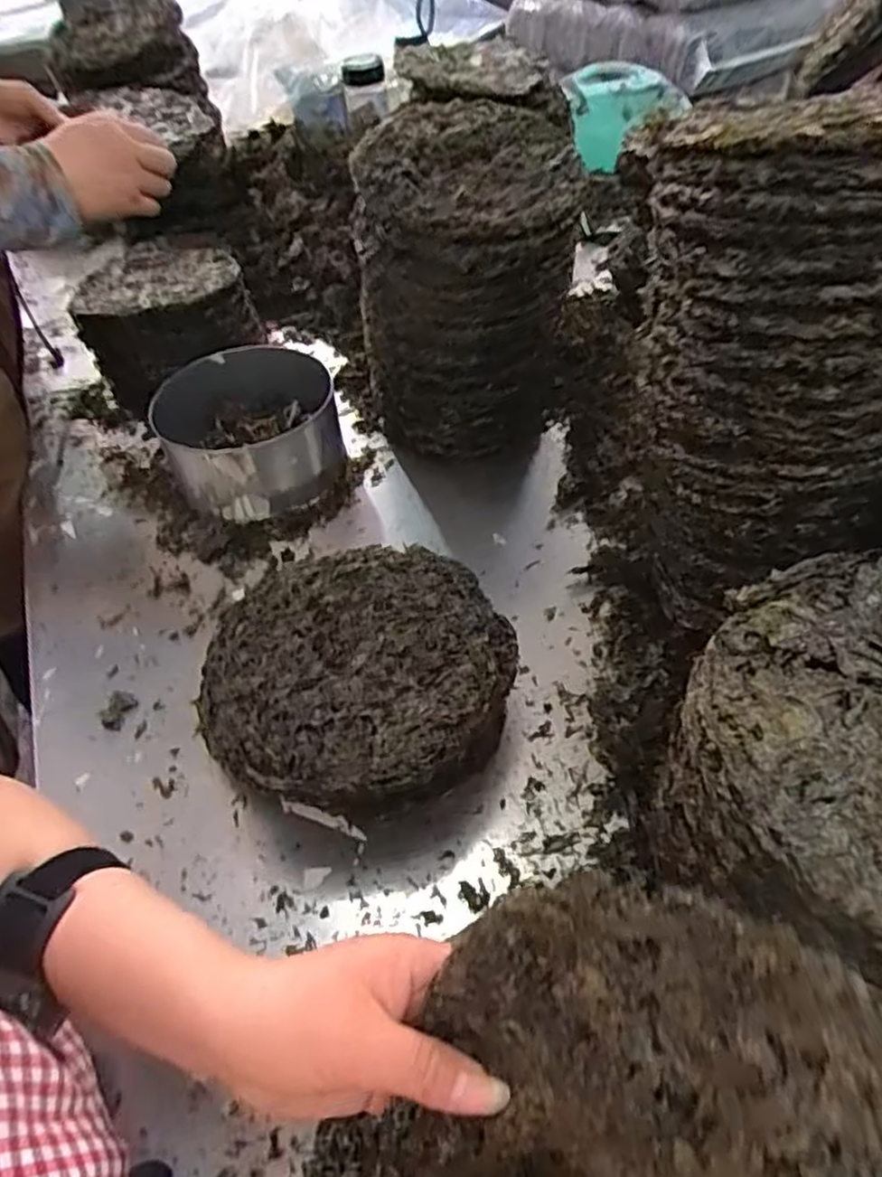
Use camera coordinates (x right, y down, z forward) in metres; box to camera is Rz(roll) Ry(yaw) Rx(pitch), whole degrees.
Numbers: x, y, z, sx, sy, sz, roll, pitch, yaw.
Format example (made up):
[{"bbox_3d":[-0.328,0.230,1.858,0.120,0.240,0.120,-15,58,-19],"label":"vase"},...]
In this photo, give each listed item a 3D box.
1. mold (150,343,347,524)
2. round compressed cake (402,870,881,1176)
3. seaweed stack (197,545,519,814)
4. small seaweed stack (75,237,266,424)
[{"bbox_3d":[-0.201,-0.176,0.772,0.190,0.090,0.216,-25,51,-16],"label":"mold"},{"bbox_3d":[0.071,0.203,0.229,0.188,0.020,0.191,36,102,31],"label":"round compressed cake"},{"bbox_3d":[-0.055,0.079,0.525,0.219,0.104,0.199,-21,50,-15],"label":"seaweed stack"},{"bbox_3d":[-0.331,-0.320,0.892,0.189,0.130,0.214,5,50,10],"label":"small seaweed stack"}]

